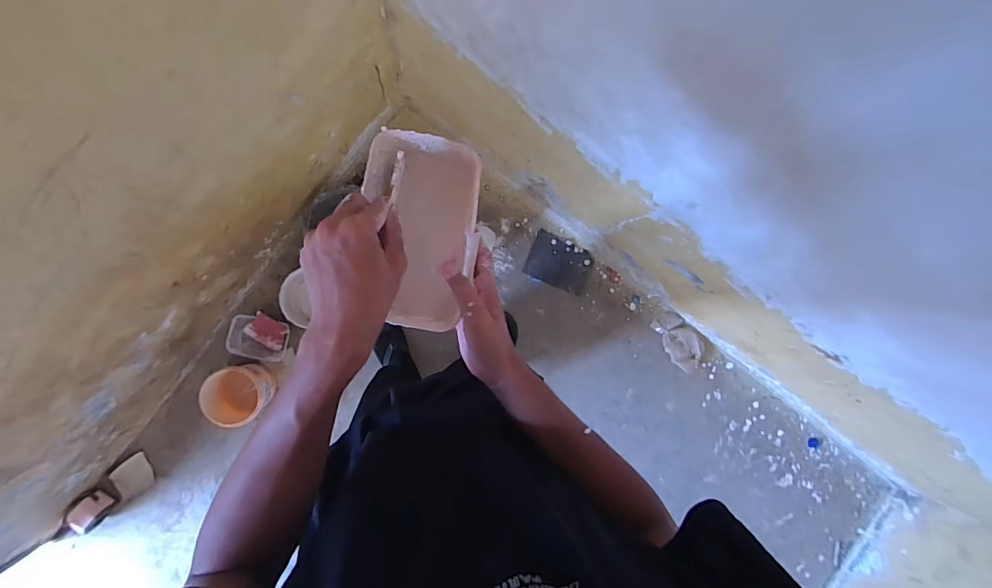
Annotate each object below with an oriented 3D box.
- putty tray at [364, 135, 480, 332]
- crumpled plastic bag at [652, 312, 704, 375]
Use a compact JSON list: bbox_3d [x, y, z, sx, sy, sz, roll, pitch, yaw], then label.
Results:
[{"bbox_3d":[-0.071,-0.056,0.461,0.108,0.070,0.205,-2,101,-9],"label":"putty tray"},{"bbox_3d":[0.657,0.165,1.584,0.124,0.021,0.227,-32,96,-7],"label":"crumpled plastic bag"}]

